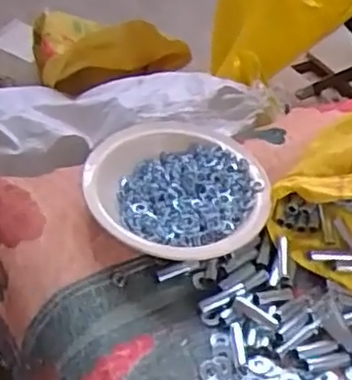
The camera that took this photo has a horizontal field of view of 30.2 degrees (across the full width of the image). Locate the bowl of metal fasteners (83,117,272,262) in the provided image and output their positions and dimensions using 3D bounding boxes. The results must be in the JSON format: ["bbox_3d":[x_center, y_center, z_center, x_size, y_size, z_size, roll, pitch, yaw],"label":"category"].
[{"bbox_3d":[0.001,0.009,0.626,0.166,0.064,0.163,4,45,-4],"label":"bowl of metal fasteners"}]

